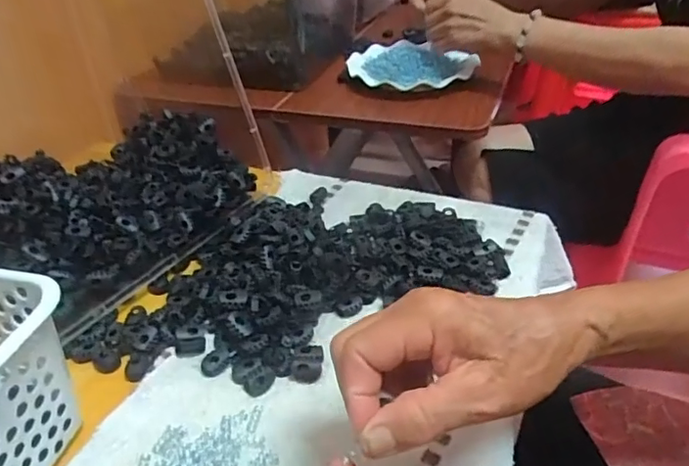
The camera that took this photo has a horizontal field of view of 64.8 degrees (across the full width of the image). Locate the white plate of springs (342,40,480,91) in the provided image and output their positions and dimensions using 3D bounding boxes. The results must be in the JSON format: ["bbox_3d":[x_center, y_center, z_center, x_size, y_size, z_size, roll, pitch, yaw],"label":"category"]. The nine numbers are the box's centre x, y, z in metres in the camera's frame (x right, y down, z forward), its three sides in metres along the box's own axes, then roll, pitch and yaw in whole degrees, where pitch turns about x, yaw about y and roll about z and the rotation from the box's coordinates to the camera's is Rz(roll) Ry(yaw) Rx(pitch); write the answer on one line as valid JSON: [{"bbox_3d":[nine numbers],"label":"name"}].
[{"bbox_3d":[0.094,-0.249,0.794,0.140,0.029,0.165,-27,42,-30],"label":"white plate of springs"}]

